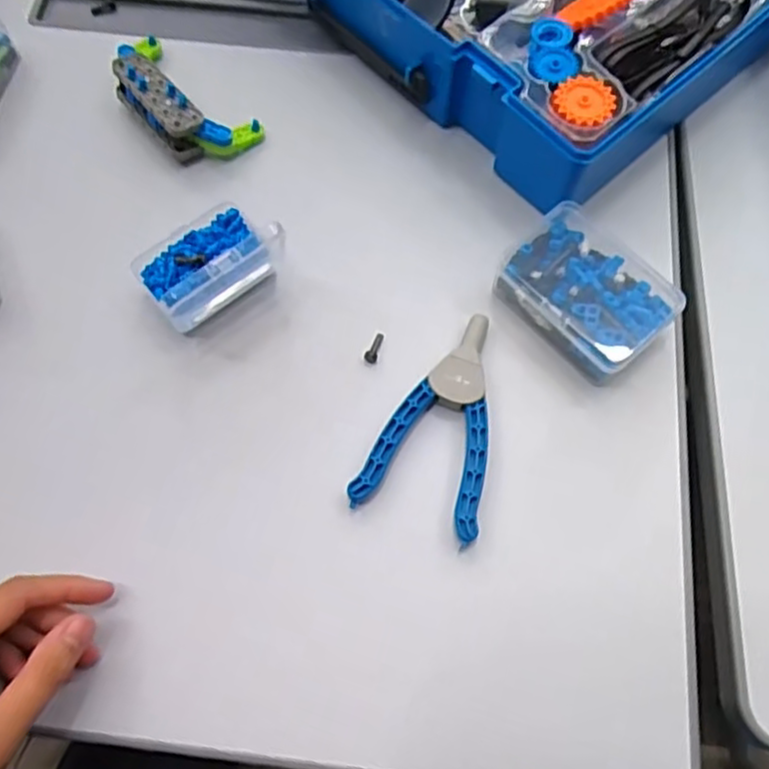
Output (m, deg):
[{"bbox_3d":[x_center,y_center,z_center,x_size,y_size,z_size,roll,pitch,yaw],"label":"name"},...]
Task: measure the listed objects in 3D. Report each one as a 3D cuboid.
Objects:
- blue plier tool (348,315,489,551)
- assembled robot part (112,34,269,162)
[{"bbox_3d":[0.037,0.019,0.381,0.067,0.017,0.125,22,70,8],"label":"blue plier tool"},{"bbox_3d":[-0.140,-0.191,0.448,0.111,0.032,0.056,39,73,13],"label":"assembled robot part"}]

